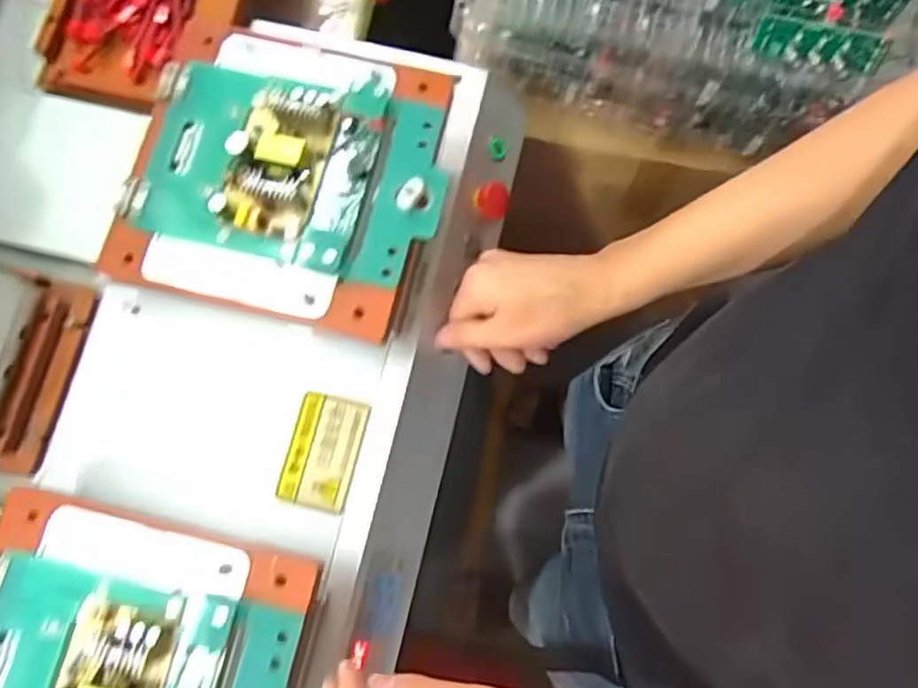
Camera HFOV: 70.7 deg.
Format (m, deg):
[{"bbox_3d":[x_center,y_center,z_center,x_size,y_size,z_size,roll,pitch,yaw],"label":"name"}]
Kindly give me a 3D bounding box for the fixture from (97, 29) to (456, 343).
[{"bbox_3d":[-0.117,-0.120,0.445,0.210,0.048,0.203,14,77,4],"label":"fixture"}]

